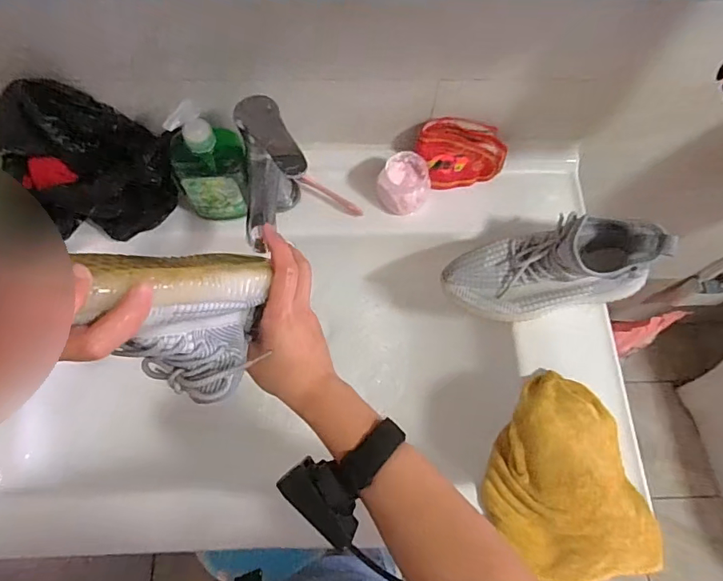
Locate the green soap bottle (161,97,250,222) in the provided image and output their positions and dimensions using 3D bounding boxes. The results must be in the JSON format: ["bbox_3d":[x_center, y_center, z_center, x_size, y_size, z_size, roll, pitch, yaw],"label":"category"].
[{"bbox_3d":[-0.174,-0.143,0.535,0.084,0.156,0.052,4,69,0],"label":"green soap bottle"}]

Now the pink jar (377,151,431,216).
[{"bbox_3d":[0.055,-0.132,0.610,0.060,0.060,0.064,0,69,-1],"label":"pink jar"}]

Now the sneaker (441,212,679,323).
[{"bbox_3d":[0.217,-0.025,0.547,0.238,0.099,0.088,-11,69,9],"label":"sneaker"}]

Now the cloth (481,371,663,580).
[{"bbox_3d":[0.204,0.190,0.487,0.151,0.050,0.196,-15,70,-7],"label":"cloth"}]

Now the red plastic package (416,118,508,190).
[{"bbox_3d":[0.127,-0.175,0.610,0.114,0.087,0.021,-11,41,-8],"label":"red plastic package"}]

